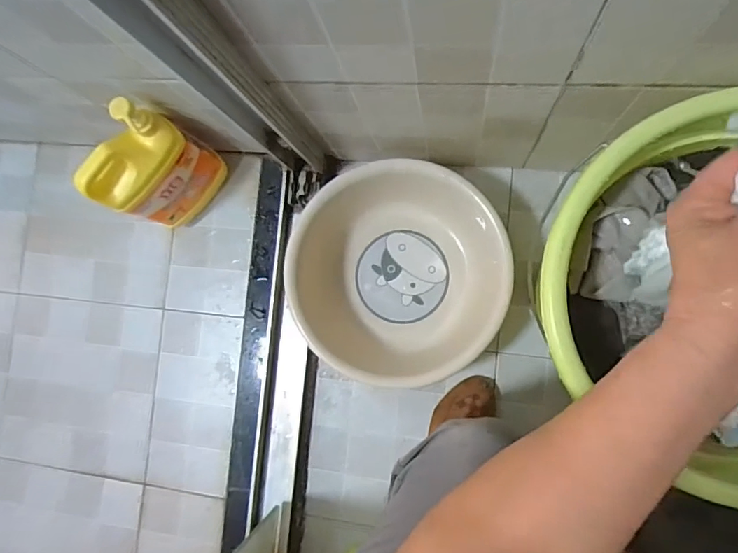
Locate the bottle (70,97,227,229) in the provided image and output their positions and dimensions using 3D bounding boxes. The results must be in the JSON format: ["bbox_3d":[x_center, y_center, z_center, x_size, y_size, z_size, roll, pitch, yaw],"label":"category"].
[{"bbox_3d":[-0.307,-0.151,0.694,0.145,0.205,0.076,-46,80,4],"label":"bottle"}]

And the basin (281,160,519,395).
[{"bbox_3d":[0.046,-0.001,0.728,0.312,0.113,0.318,-1,86,10],"label":"basin"}]

